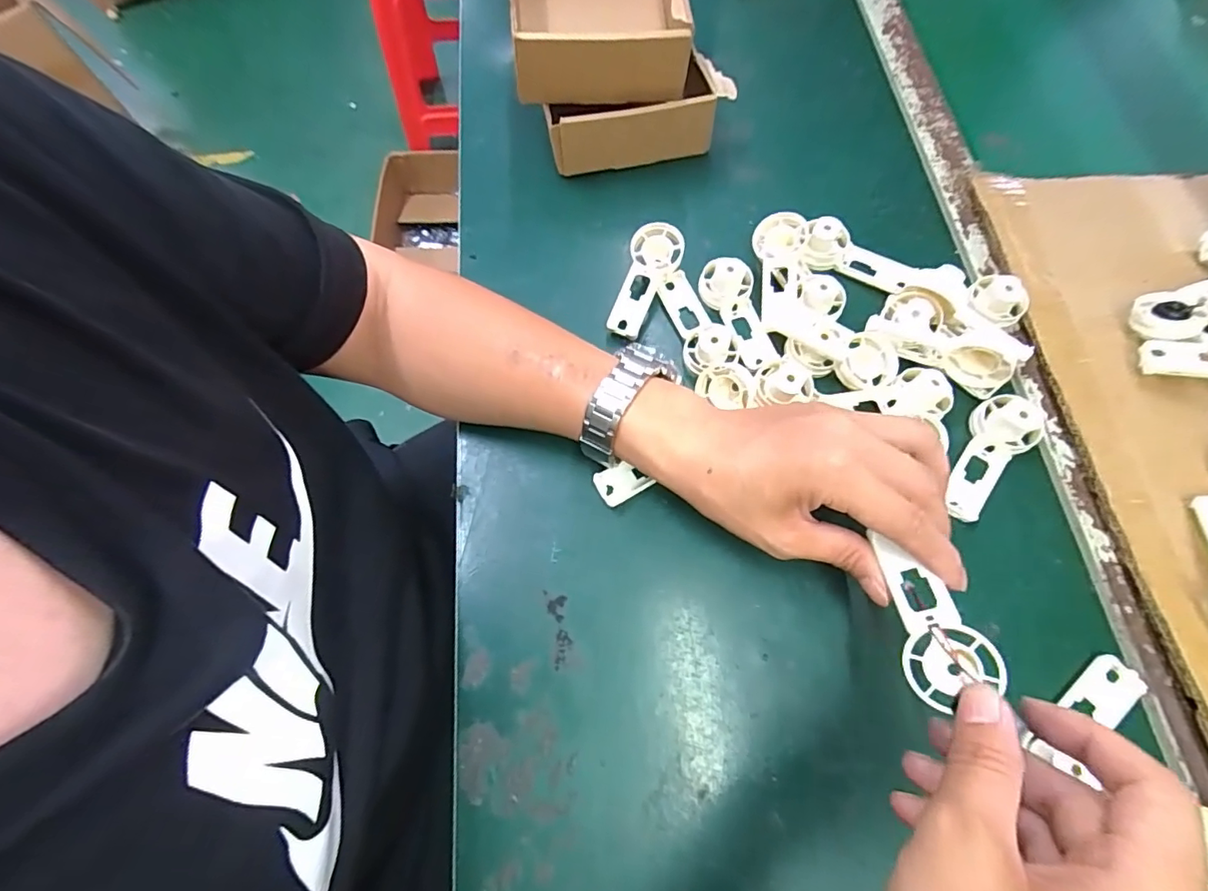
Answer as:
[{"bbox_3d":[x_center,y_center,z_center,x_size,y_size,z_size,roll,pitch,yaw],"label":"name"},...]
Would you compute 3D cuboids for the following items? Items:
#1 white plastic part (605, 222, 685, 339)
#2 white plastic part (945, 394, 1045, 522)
[{"bbox_3d":[0.032,-0.123,0.407,0.037,0.032,0.090,17,71,9],"label":"white plastic part"},{"bbox_3d":[0.256,0.010,0.352,0.036,0.020,0.089,27,86,13],"label":"white plastic part"}]

